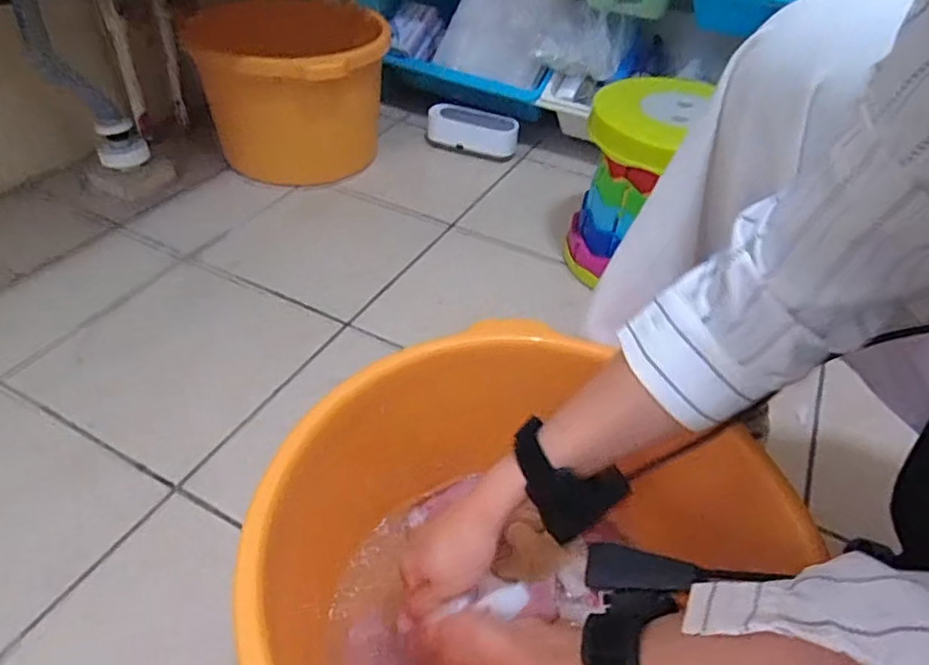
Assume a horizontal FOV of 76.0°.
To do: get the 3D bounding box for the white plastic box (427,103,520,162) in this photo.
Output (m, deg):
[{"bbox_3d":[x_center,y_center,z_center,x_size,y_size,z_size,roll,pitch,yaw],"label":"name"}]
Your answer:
[{"bbox_3d":[0.016,-0.404,1.202,0.184,0.078,0.067,6,43,2],"label":"white plastic box"}]

